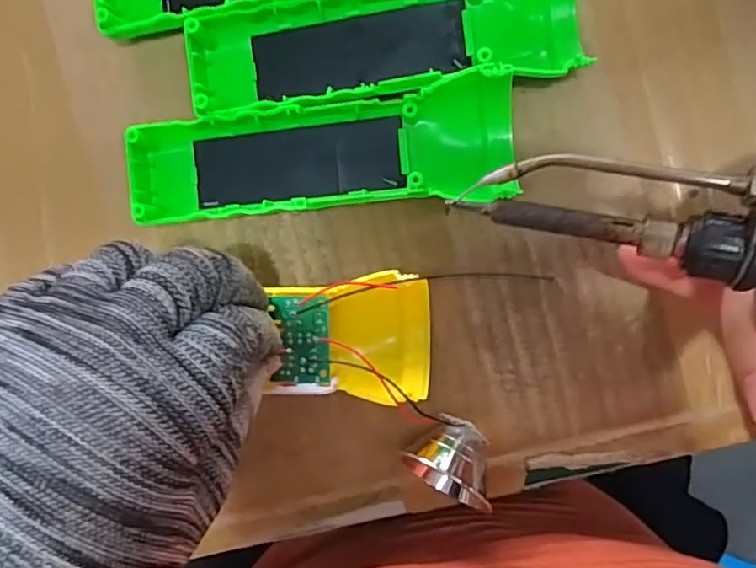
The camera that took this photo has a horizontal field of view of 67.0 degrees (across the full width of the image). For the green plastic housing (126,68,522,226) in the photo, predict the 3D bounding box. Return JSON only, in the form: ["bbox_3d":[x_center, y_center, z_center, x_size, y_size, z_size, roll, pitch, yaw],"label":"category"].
[{"bbox_3d":[-0.023,-0.052,0.242,0.161,0.024,0.044,-7,90,4],"label":"green plastic housing"}]

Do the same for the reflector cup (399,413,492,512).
[{"bbox_3d":[0.033,0.070,0.238,0.038,0.033,0.025,33,93,3],"label":"reflector cup"}]

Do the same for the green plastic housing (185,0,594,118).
[{"bbox_3d":[0.003,-0.100,0.240,0.162,0.025,0.045,-8,90,4],"label":"green plastic housing"}]

